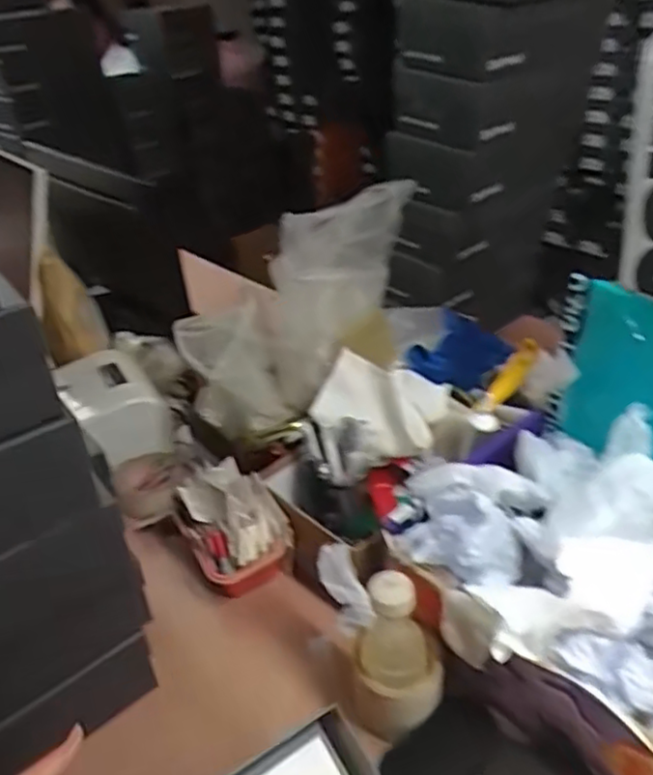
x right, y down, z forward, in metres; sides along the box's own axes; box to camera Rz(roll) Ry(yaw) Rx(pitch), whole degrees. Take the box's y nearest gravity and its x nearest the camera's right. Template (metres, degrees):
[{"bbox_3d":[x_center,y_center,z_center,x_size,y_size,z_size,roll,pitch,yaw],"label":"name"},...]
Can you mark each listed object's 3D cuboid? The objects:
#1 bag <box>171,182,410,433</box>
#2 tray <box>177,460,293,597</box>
[{"bbox_3d":[-0.028,-0.119,0.946,0.423,0.182,0.144,-50,41,4],"label":"bag"},{"bbox_3d":[-0.126,0.170,0.854,0.113,0.104,0.164,-21,37,-22],"label":"tray"}]

